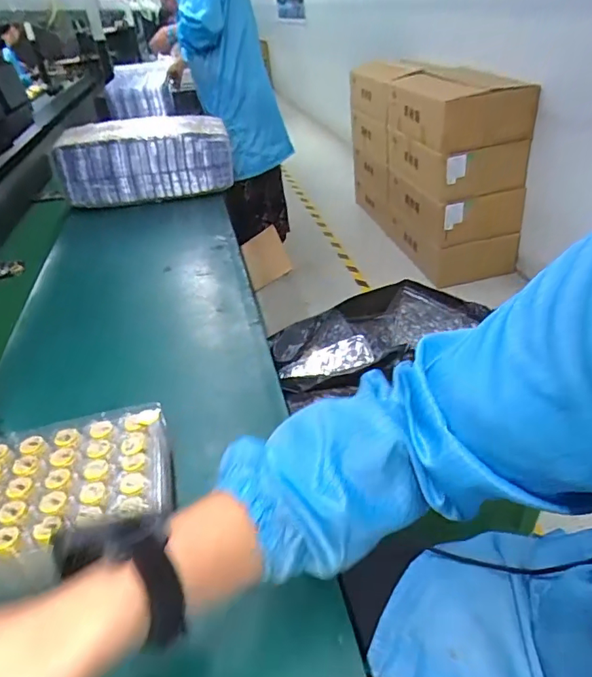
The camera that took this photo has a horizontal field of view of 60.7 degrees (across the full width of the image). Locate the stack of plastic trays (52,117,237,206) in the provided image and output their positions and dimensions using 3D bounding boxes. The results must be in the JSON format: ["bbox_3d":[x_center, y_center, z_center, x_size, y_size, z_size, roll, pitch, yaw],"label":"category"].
[{"bbox_3d":[-0.331,-0.411,1.130,0.360,0.142,0.170,-8,45,-9],"label":"stack of plastic trays"}]

